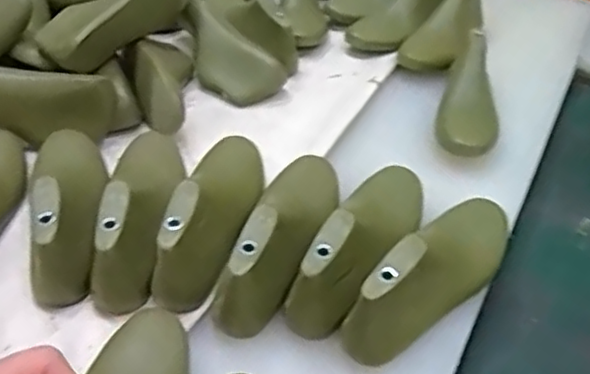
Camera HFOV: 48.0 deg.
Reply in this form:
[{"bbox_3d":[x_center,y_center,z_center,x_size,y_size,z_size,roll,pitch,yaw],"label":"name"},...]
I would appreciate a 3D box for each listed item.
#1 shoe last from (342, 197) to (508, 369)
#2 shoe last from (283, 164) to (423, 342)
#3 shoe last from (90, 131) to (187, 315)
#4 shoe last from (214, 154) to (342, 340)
[{"bbox_3d":[0.142,0.075,0.634,0.075,0.092,0.240,25,45,24],"label":"shoe last"},{"bbox_3d":[0.070,0.036,0.652,0.076,0.069,0.243,18,43,18],"label":"shoe last"},{"bbox_3d":[-0.159,0.007,0.689,0.075,0.080,0.249,0,40,-3],"label":"shoe last"},{"bbox_3d":[-0.008,0.032,0.658,0.074,0.083,0.244,13,41,12],"label":"shoe last"}]

